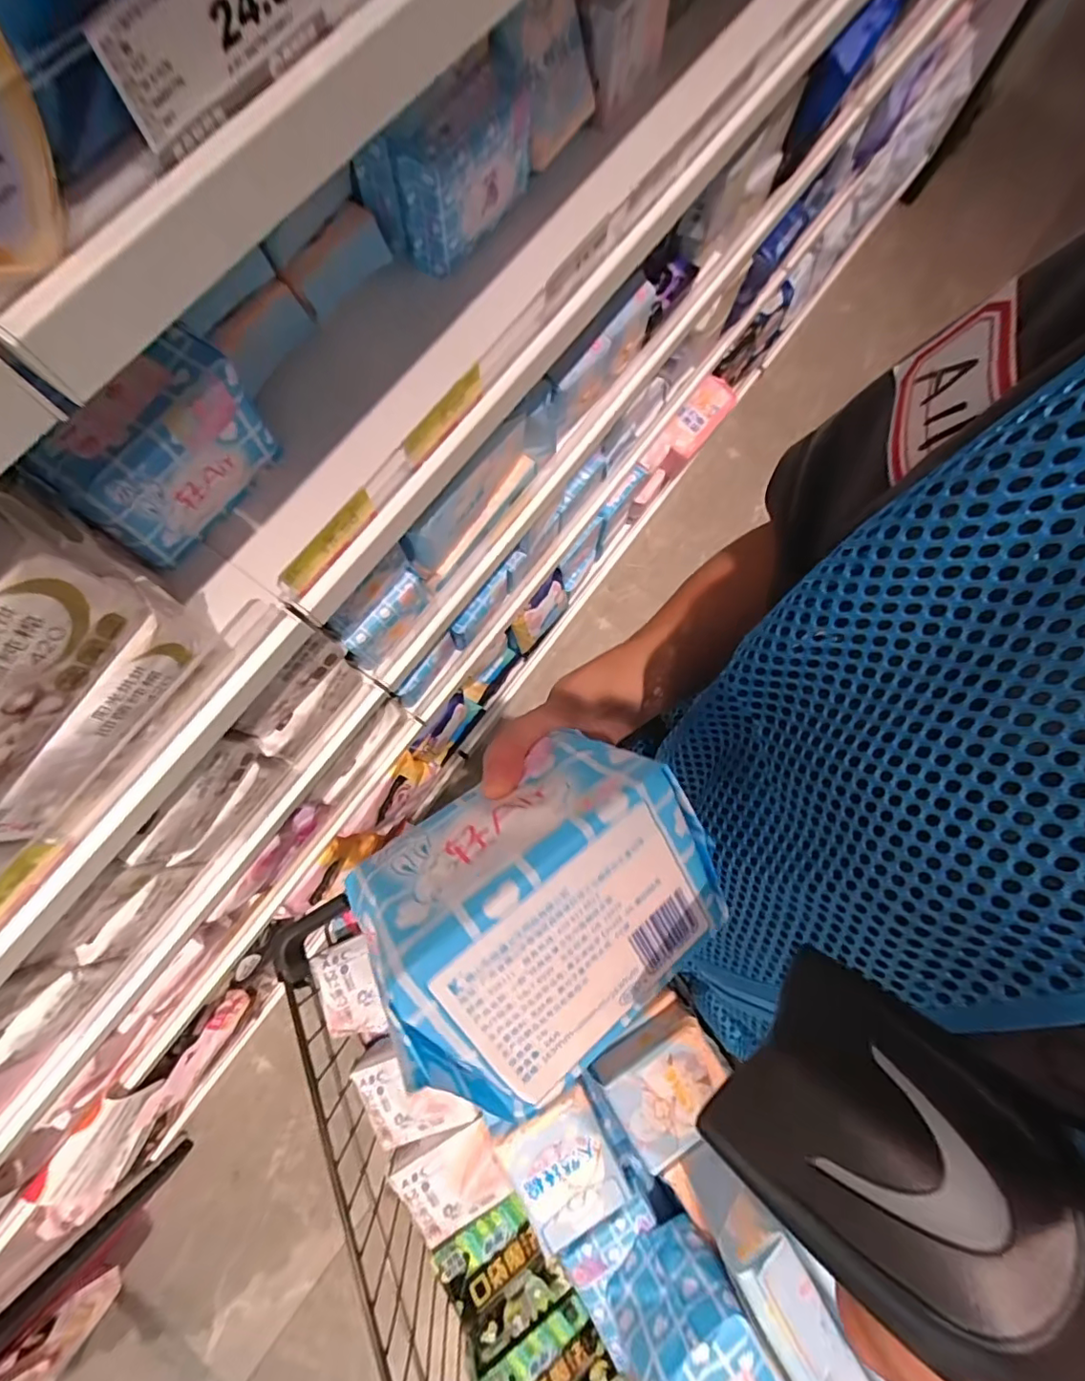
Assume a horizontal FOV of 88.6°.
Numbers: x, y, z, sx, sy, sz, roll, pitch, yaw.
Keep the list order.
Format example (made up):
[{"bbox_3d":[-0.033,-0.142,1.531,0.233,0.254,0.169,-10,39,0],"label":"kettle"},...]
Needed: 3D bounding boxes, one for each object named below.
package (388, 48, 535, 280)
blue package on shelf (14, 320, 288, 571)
[{"bbox_3d":[-0.065,-0.434,0.456,0.050,0.088,0.131,34,78,7],"label":"package"},{"bbox_3d":[-0.264,-0.167,0.387,0.052,0.100,0.133,30,78,6],"label":"blue package on shelf"}]

